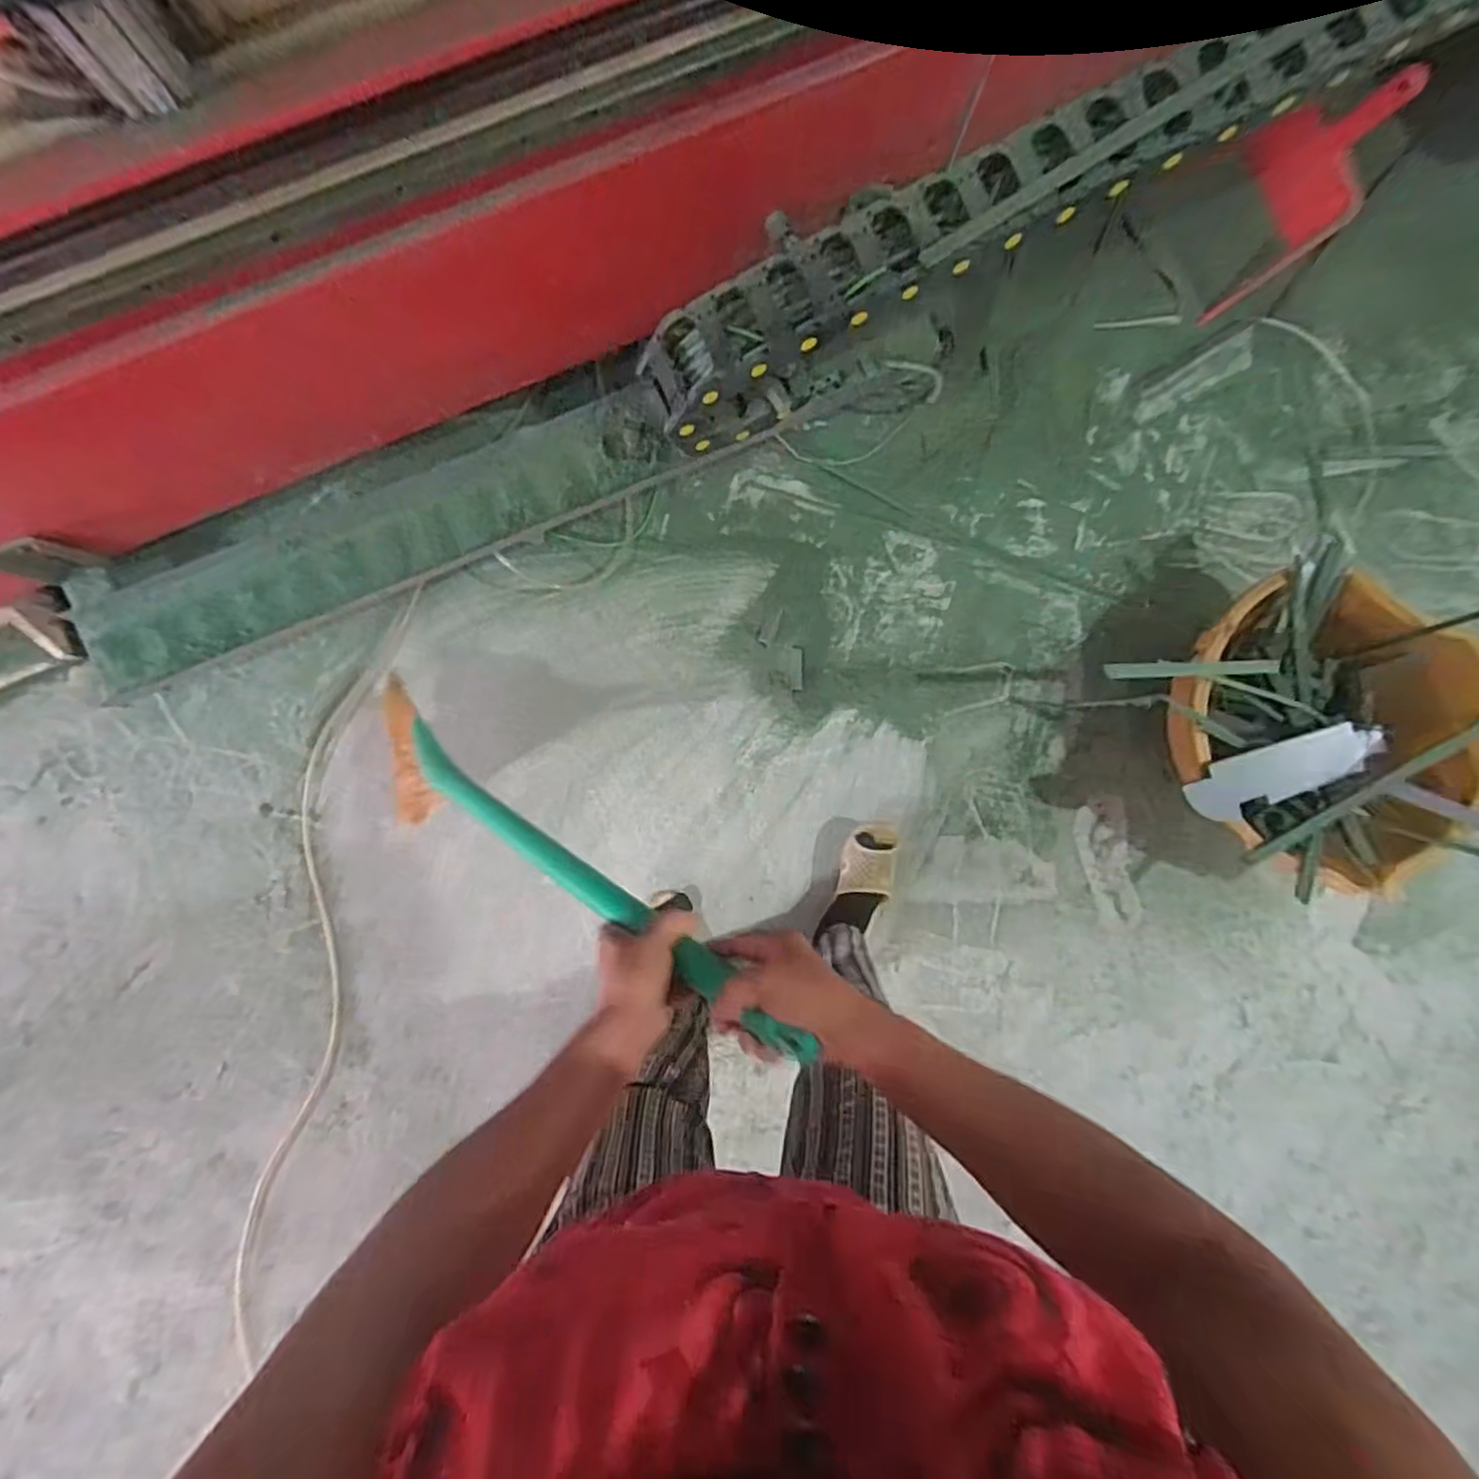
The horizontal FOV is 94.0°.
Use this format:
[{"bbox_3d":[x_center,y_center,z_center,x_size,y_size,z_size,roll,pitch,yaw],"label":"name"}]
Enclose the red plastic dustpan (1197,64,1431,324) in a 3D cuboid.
[{"bbox_3d":[0.846,-0.852,1.073,0.260,0.223,0.205,-41,92,-3],"label":"red plastic dustpan"}]

